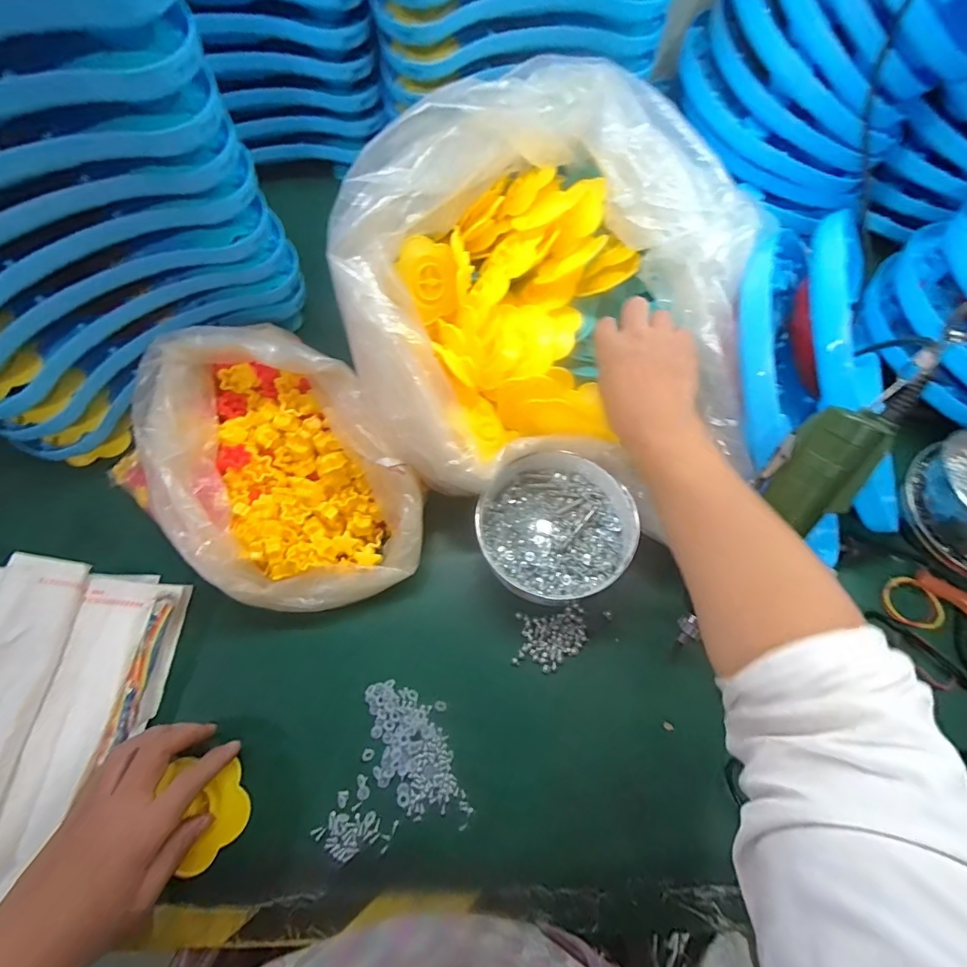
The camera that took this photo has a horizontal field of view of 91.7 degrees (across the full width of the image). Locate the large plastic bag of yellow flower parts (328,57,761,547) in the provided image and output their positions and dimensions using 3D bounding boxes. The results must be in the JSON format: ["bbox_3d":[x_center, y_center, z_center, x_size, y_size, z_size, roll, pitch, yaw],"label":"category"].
[{"bbox_3d":[0.069,-0.177,0.440,0.358,0.188,0.367,14,65,6],"label":"large plastic bag of yellow flower parts"}]

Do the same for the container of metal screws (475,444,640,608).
[{"bbox_3d":[0.070,0.039,0.456,0.144,0.067,0.146,10,64,4],"label":"container of metal screws"}]

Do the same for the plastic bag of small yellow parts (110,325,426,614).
[{"bbox_3d":[-0.192,-0.009,0.434,0.279,0.111,0.202,42,71,18],"label":"plastic bag of small yellow parts"}]

